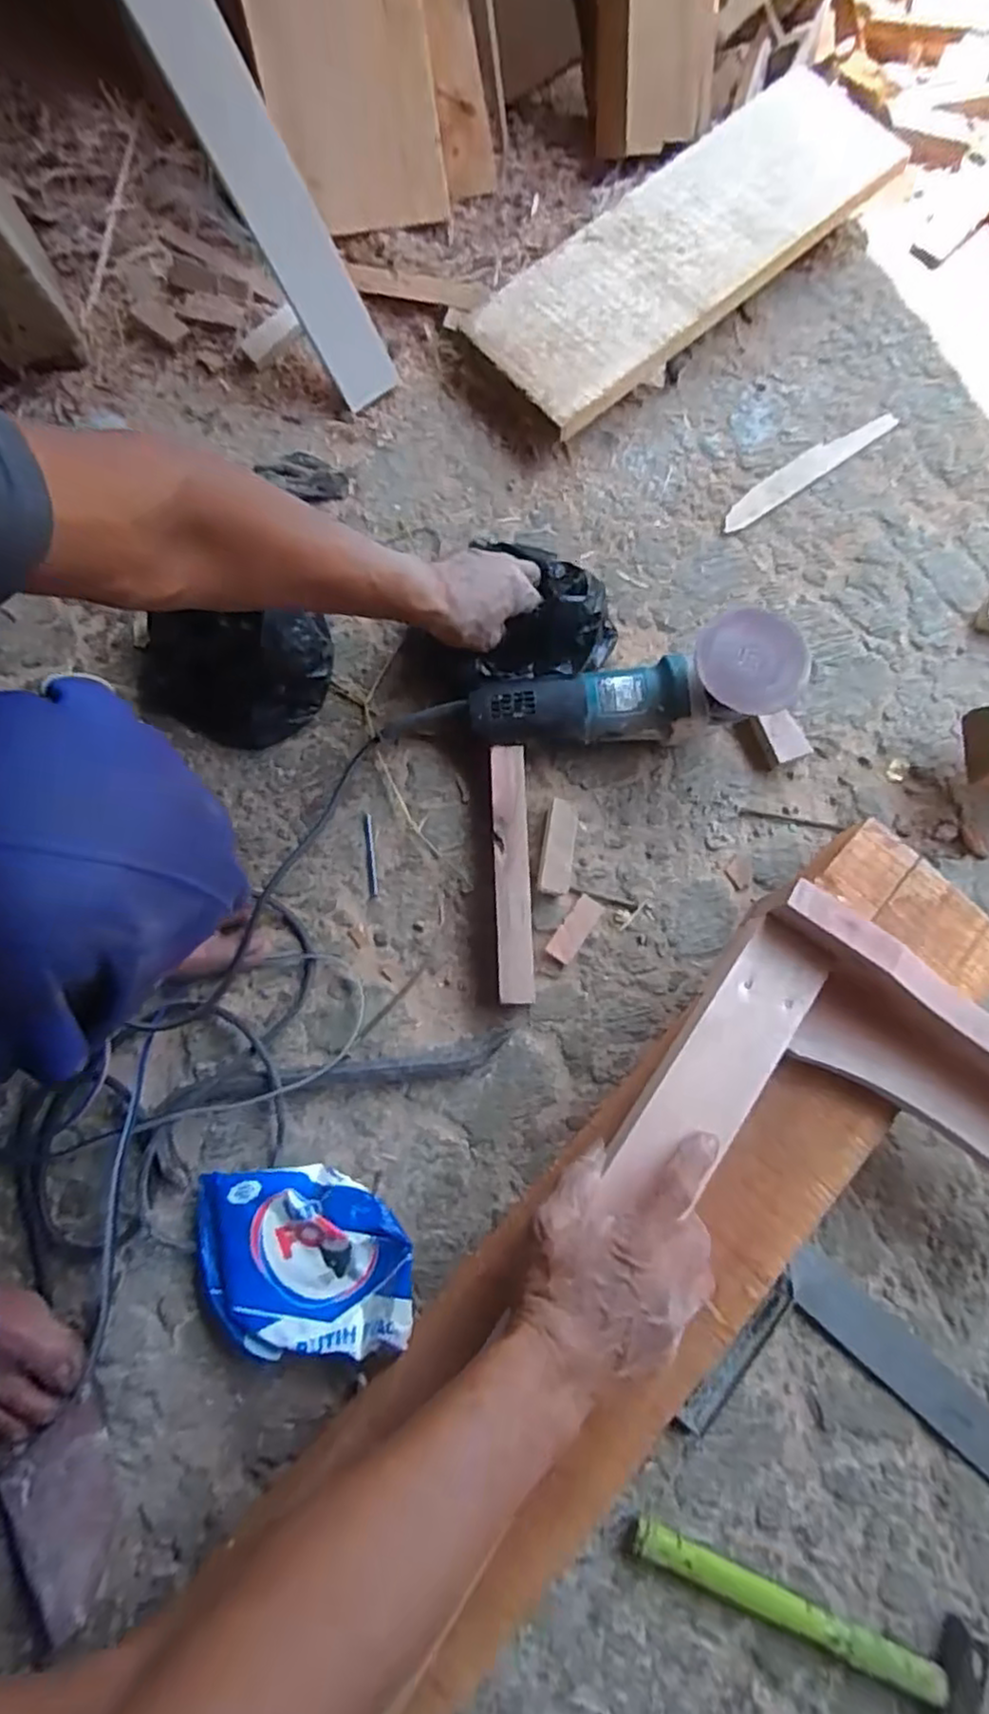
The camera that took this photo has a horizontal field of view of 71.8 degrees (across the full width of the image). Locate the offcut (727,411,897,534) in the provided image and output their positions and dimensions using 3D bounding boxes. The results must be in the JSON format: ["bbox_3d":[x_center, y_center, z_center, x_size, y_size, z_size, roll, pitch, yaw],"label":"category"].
[{"bbox_3d":[0.332,-0.414,0.725,0.237,0.005,0.032,-36,78,-9],"label":"offcut"}]

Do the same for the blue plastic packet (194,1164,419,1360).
[{"bbox_3d":[-0.141,0.298,0.508,0.156,0.041,0.119,-2,75,-1],"label":"blue plastic packet"}]

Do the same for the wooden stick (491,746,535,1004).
[{"bbox_3d":[0.015,0.015,0.590,0.028,0.043,0.217,-2,76,-1],"label":"wooden stick"}]

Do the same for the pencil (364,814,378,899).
[{"bbox_3d":[-0.111,-0.001,0.611,0.006,0.006,0.075,-6,75,-2],"label":"pencil"}]

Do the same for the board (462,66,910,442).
[{"bbox_3d":[0.200,-0.649,0.721,0.490,0.031,0.181,-40,80,-4],"label":"board"}]

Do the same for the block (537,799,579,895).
[{"bbox_3d":[0.055,-0.008,0.603,0.028,0.037,0.085,9,75,2],"label":"block"}]

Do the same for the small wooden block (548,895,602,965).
[{"bbox_3d":[0.070,0.063,0.594,0.024,0.007,0.061,34,77,9],"label":"small wooden block"}]

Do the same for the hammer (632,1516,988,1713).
[{"bbox_3d":[0.205,0.534,0.460,0.240,0.020,0.082,16,75,4],"label":"hammer"}]

